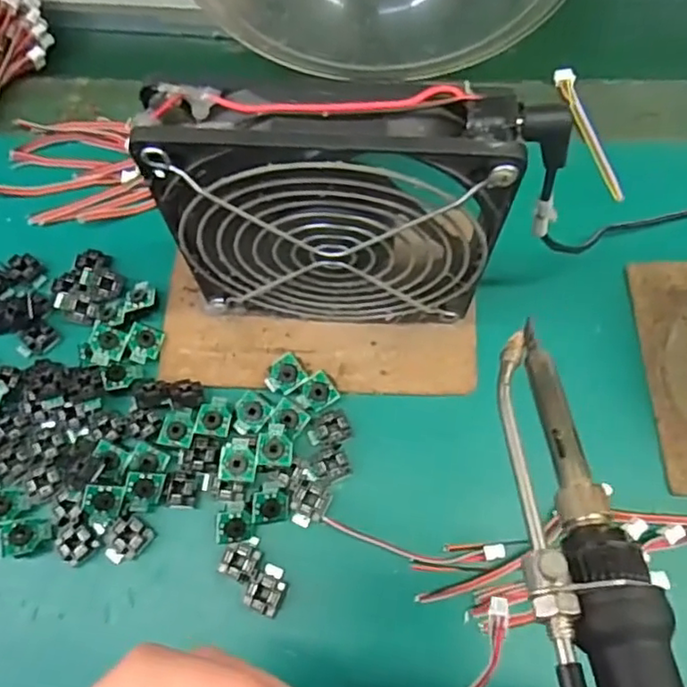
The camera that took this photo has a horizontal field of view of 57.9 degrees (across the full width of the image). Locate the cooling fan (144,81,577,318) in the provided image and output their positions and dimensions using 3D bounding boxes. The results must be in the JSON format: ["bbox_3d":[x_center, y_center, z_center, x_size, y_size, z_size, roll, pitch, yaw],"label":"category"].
[{"bbox_3d":[0.003,-0.042,0.236,0.129,0.127,0.024,5,70,3],"label":"cooling fan"}]

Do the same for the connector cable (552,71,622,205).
[{"bbox_3d":[0.131,-0.112,0.330,0.012,0.007,0.084,-12,70,-3],"label":"connector cable"}]

